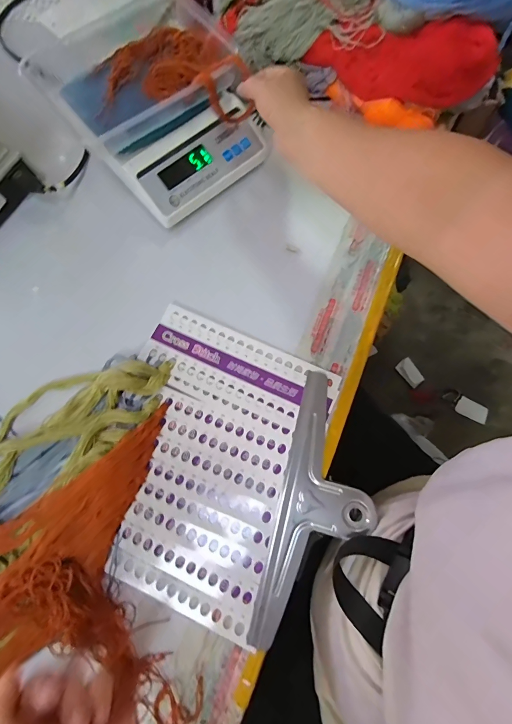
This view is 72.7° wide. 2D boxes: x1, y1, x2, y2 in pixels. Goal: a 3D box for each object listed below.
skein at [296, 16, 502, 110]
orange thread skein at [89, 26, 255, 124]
[{"bbox_3d":[0.201,-0.427,0.487,0.260,0.082,0.065,11,75,4],"label":"skein"},{"bbox_3d":[-0.117,-0.392,0.455,0.199,0.043,0.134,3,76,2],"label":"orange thread skein"}]

